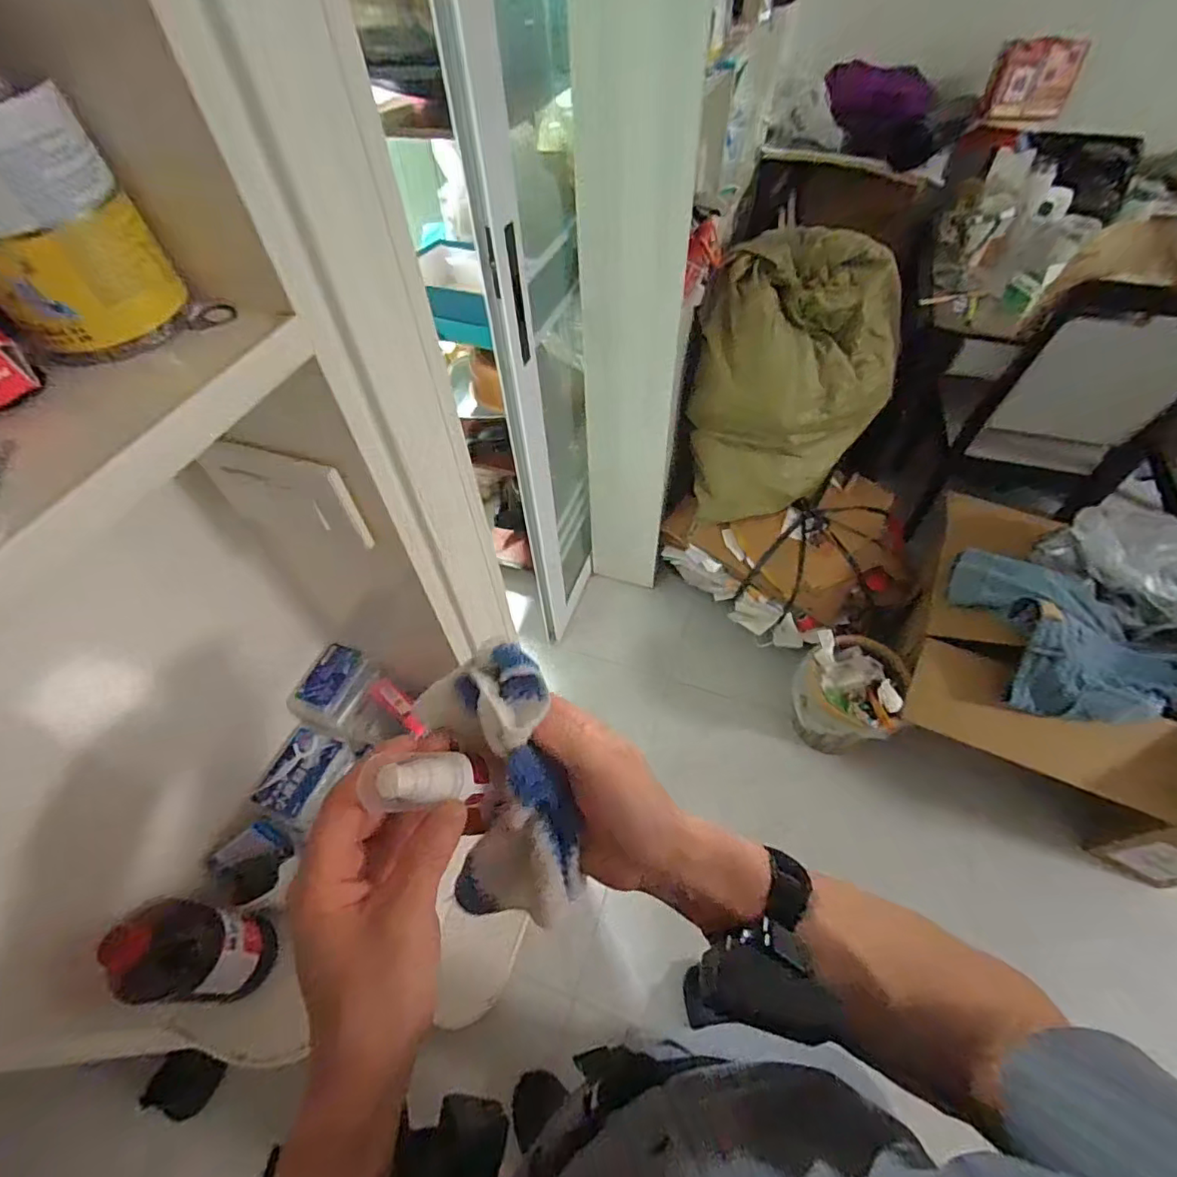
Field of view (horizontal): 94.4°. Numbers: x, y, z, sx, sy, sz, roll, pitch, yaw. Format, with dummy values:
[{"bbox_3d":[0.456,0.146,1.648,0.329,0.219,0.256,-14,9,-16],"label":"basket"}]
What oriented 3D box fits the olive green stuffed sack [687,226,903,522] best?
[{"bbox_3d":[0.516,-0.531,1.426,0.386,0.572,0.404,36,63,25],"label":"olive green stuffed sack"}]

